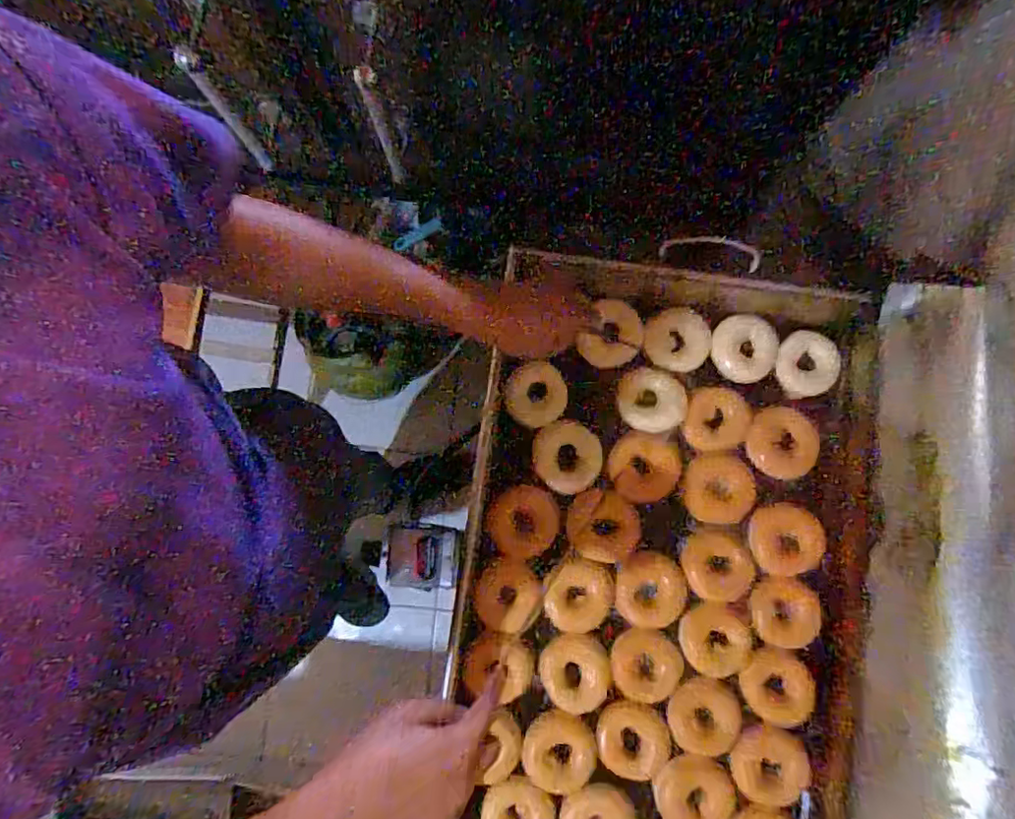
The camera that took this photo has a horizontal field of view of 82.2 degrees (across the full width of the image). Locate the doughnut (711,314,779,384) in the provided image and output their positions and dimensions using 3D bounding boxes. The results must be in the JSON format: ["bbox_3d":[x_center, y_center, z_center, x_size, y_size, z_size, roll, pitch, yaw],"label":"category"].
[{"bbox_3d":[0.328,-0.082,0.802,0.094,0.033,0.085,20,84,2],"label":"doughnut"}]

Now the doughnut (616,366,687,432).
[{"bbox_3d":[0.200,-0.012,0.807,0.097,0.023,0.083,16,84,2],"label":"doughnut"}]

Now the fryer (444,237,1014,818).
[{"bbox_3d":[0.243,0.254,0.706,0.563,0.191,0.848,7,84,1],"label":"fryer"}]

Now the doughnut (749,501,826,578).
[{"bbox_3d":[0.370,0.172,0.773,0.087,0.024,0.092,2,83,0],"label":"doughnut"}]

